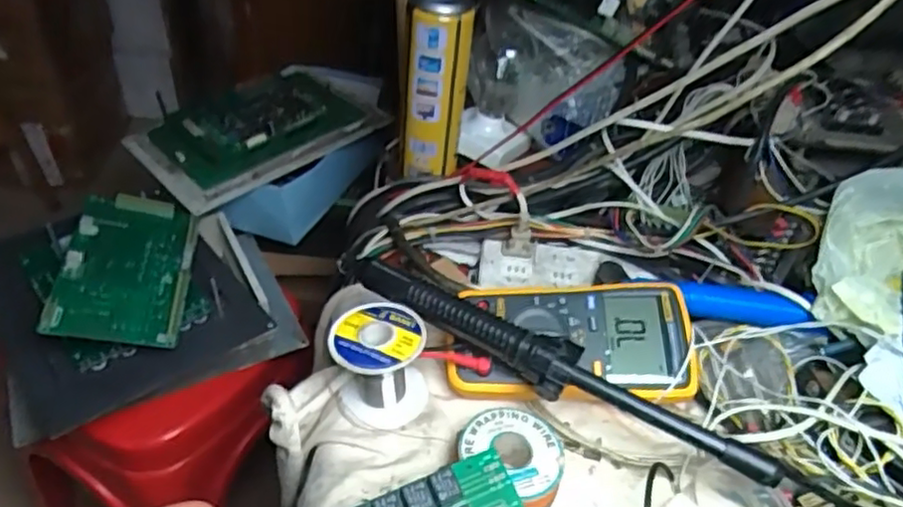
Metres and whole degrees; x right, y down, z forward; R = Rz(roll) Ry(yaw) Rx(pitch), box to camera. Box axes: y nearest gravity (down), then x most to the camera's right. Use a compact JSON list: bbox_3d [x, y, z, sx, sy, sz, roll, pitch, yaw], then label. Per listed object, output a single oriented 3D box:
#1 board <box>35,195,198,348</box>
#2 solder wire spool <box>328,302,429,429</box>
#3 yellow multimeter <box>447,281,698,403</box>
[{"bbox_3d":[-0.336,0.013,0.690,0.117,0.017,0.198,9,45,-20],"label":"board"},{"bbox_3d":[-0.049,0.079,0.470,0.065,0.065,0.062,3,42,-3],"label":"solder wire spool"},{"bbox_3d":[0.086,0.068,0.497,0.179,0.048,0.090,-2,62,1],"label":"yellow multimeter"}]

